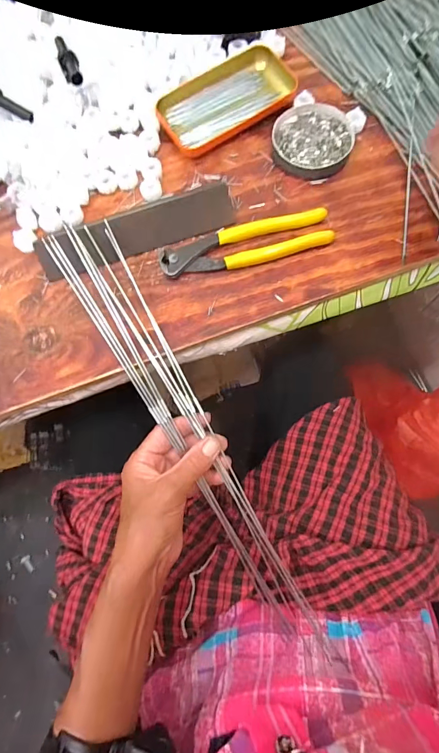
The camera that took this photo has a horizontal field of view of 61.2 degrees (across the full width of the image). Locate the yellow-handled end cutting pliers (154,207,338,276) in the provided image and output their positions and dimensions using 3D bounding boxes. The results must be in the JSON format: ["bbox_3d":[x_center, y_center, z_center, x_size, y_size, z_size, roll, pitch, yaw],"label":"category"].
[{"bbox_3d":[0.025,-0.129,0.362,0.164,0.012,0.041,-13,80,-2],"label":"yellow-handled end cutting pliers"}]

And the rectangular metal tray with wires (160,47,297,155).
[{"bbox_3d":[0.006,-0.300,0.397,0.145,0.018,0.075,-33,81,-5],"label":"rectangular metal tray with wires"}]

